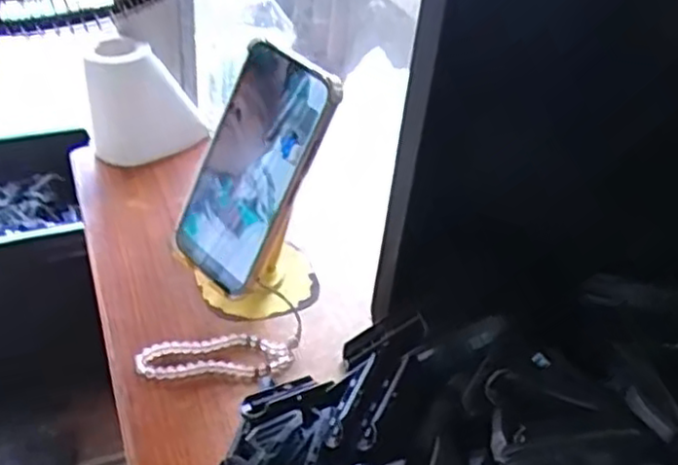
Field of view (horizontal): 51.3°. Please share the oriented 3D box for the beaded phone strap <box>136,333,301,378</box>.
[{"bbox_3d":[-0.084,0.084,0.489,0.106,0.010,0.037,1,37,-4],"label":"beaded phone strap"}]

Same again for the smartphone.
[{"bbox_3d":[-0.063,-0.043,0.480,0.082,0.163,0.018,35,19,28],"label":"smartphone"}]

